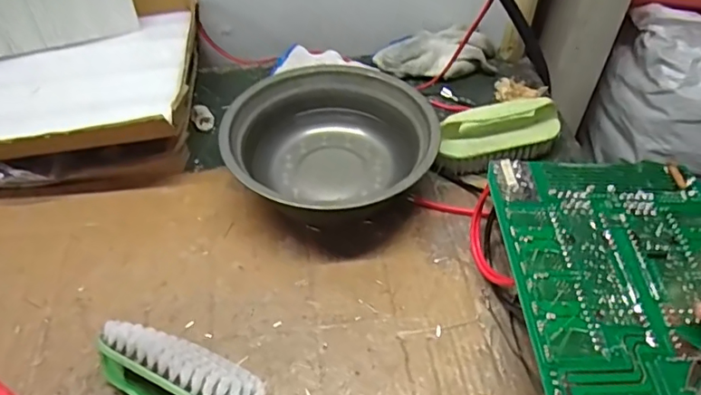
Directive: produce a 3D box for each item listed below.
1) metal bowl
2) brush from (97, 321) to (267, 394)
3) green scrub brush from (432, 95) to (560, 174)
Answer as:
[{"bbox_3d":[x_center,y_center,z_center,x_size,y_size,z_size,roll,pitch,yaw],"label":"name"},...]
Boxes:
[{"bbox_3d":[-0.017,-0.048,0.522,0.183,0.066,0.158,2,48,4],"label":"metal bowl"},{"bbox_3d":[-0.115,0.122,0.379,0.115,0.050,0.050,20,52,18],"label":"brush"},{"bbox_3d":[0.141,-0.060,0.535,0.132,0.048,0.046,-16,50,-13],"label":"green scrub brush"}]

